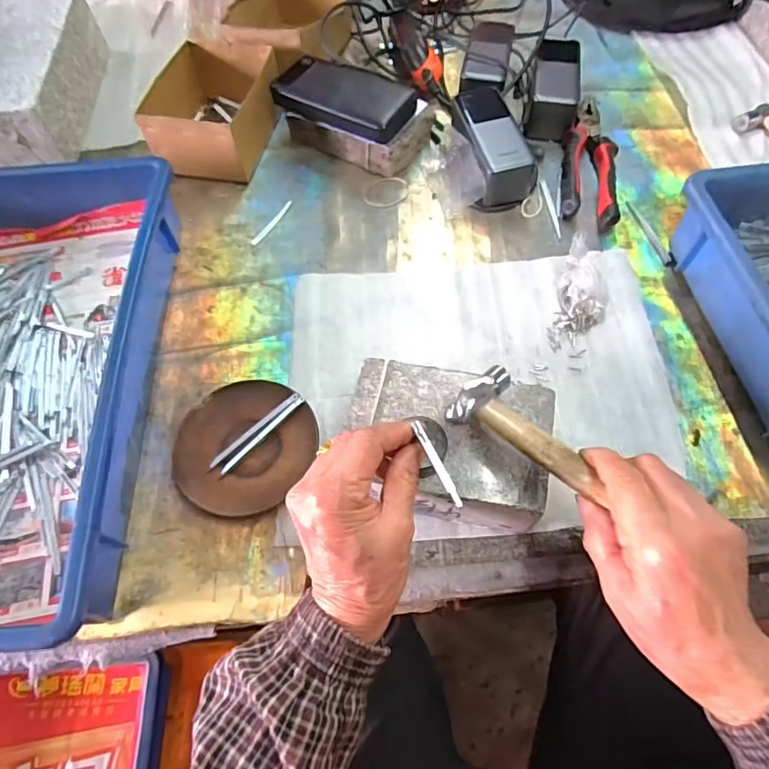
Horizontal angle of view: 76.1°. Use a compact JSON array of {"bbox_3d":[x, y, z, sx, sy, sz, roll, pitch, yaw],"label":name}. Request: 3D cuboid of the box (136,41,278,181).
[{"bbox_3d":[-0.191,-0.324,0.572,0.118,0.066,0.177,11,64,7],"label":"box"}]

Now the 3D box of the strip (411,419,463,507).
[{"bbox_3d":[0.029,0.042,0.271,0.005,0.004,0.055,-19,54,-8],"label":"strip"}]

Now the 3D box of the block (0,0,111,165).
[{"bbox_3d":[-0.440,-0.367,0.593,0.143,0.076,0.242,-6,63,-2],"label":"block"}]

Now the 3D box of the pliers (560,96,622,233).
[{"bbox_3d":[0.232,-0.260,0.558,0.056,0.021,0.213,8,63,5],"label":"pliers"}]

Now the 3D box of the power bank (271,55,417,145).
[{"bbox_3d":[-0.044,-0.324,0.548,0.151,0.025,0.085,22,65,12],"label":"power bank"}]

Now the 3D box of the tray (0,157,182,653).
[{"bbox_3d":[-0.337,-0.015,0.417,0.275,0.077,0.413,-3,63,-1],"label":"tray"}]

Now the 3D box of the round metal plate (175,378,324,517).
[{"bbox_3d":[-0.116,0.050,0.409,0.104,0.014,0.111,0,63,1],"label":"round metal plate"}]

